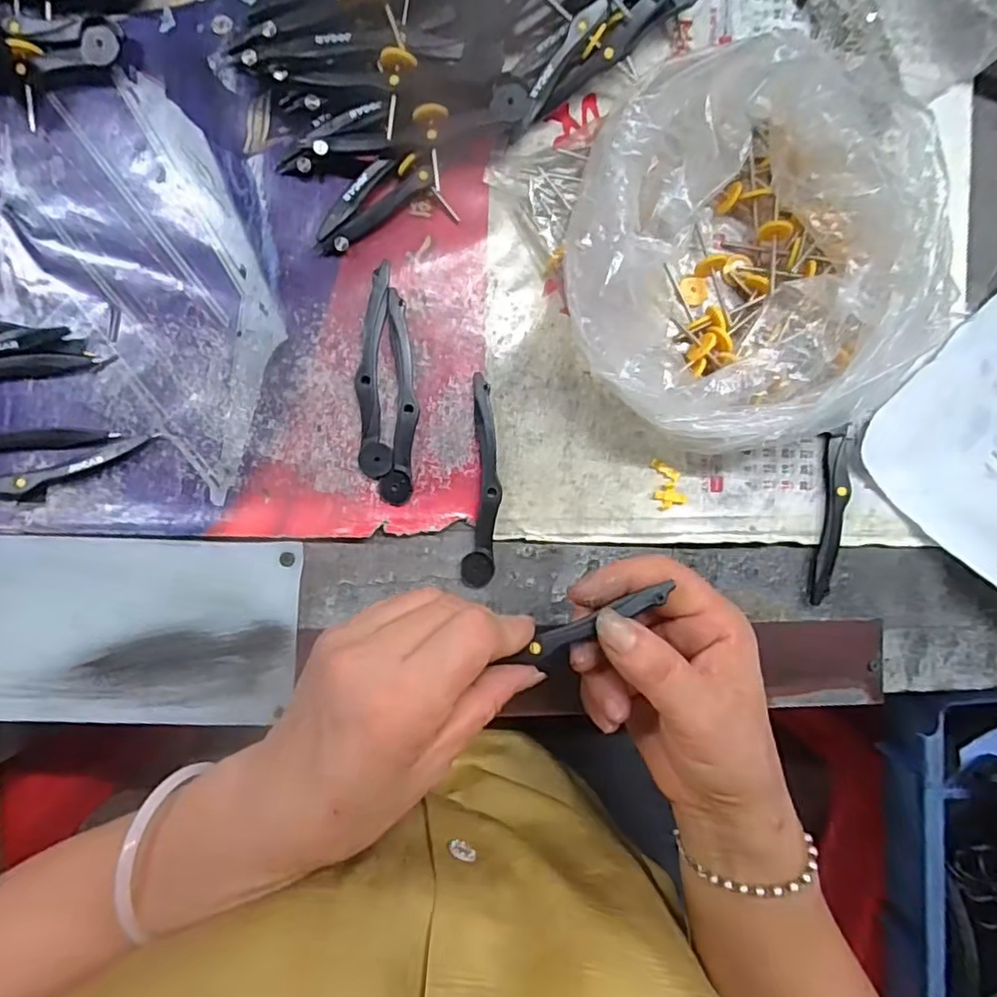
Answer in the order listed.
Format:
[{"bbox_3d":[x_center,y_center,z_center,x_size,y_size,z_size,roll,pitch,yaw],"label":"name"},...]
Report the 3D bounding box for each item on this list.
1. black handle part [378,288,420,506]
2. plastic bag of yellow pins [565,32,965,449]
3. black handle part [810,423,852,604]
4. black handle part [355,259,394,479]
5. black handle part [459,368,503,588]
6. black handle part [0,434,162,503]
[{"bbox_3d":[-0.052,-0.053,0.326,0.018,0.007,0.112,3,91,-5],"label":"black handle part"},{"bbox_3d":[0.131,-0.109,0.307,0.191,0.072,0.165,-29,93,-4],"label":"plastic bag of yellow pins"},{"bbox_3d":[0.187,0.009,0.342,0.014,0.007,0.097,5,90,-5],"label":"black handle part"},{"bbox_3d":[-0.066,-0.068,0.325,0.018,0.006,0.112,0,91,-5],"label":"black handle part"},{"bbox_3d":[-0.007,-0.009,0.331,0.018,0.006,0.112,4,90,-5],"label":"black handle part"},{"bbox_3d":[-0.233,-0.011,0.310,0.113,0.008,0.022,-11,92,-4],"label":"black handle part"}]

